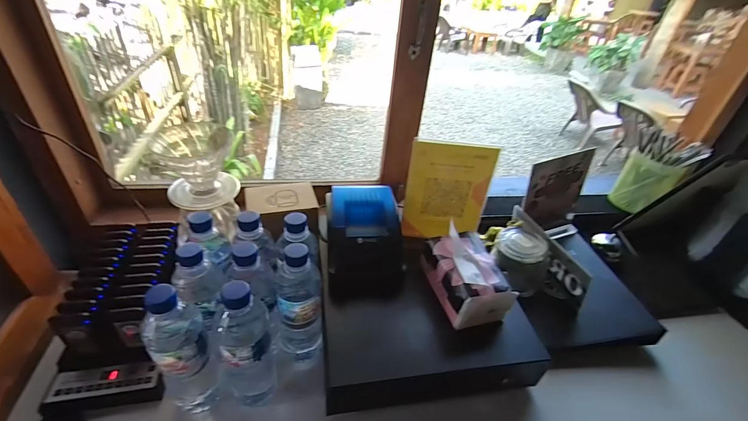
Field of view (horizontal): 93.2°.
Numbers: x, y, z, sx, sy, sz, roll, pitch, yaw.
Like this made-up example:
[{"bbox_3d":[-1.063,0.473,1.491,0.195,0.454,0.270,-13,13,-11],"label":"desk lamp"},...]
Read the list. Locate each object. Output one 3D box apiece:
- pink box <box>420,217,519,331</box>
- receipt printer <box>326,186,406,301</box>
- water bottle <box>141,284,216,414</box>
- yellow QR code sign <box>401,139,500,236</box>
[{"bbox_3d":[0.148,0.098,0.568,0.094,0.084,0.147,-5,38,-15],"label":"pink box"},{"bbox_3d":[-0.016,0.053,0.607,0.125,0.123,0.169,-1,37,-10],"label":"receipt printer"},{"bbox_3d":[-0.244,0.184,0.450,0.056,0.224,0.055,-27,48,-36],"label":"water bottle"},{"bbox_3d":[0.132,-0.030,0.635,0.143,0.196,0.013,5,37,-2],"label":"yellow QR code sign"}]

